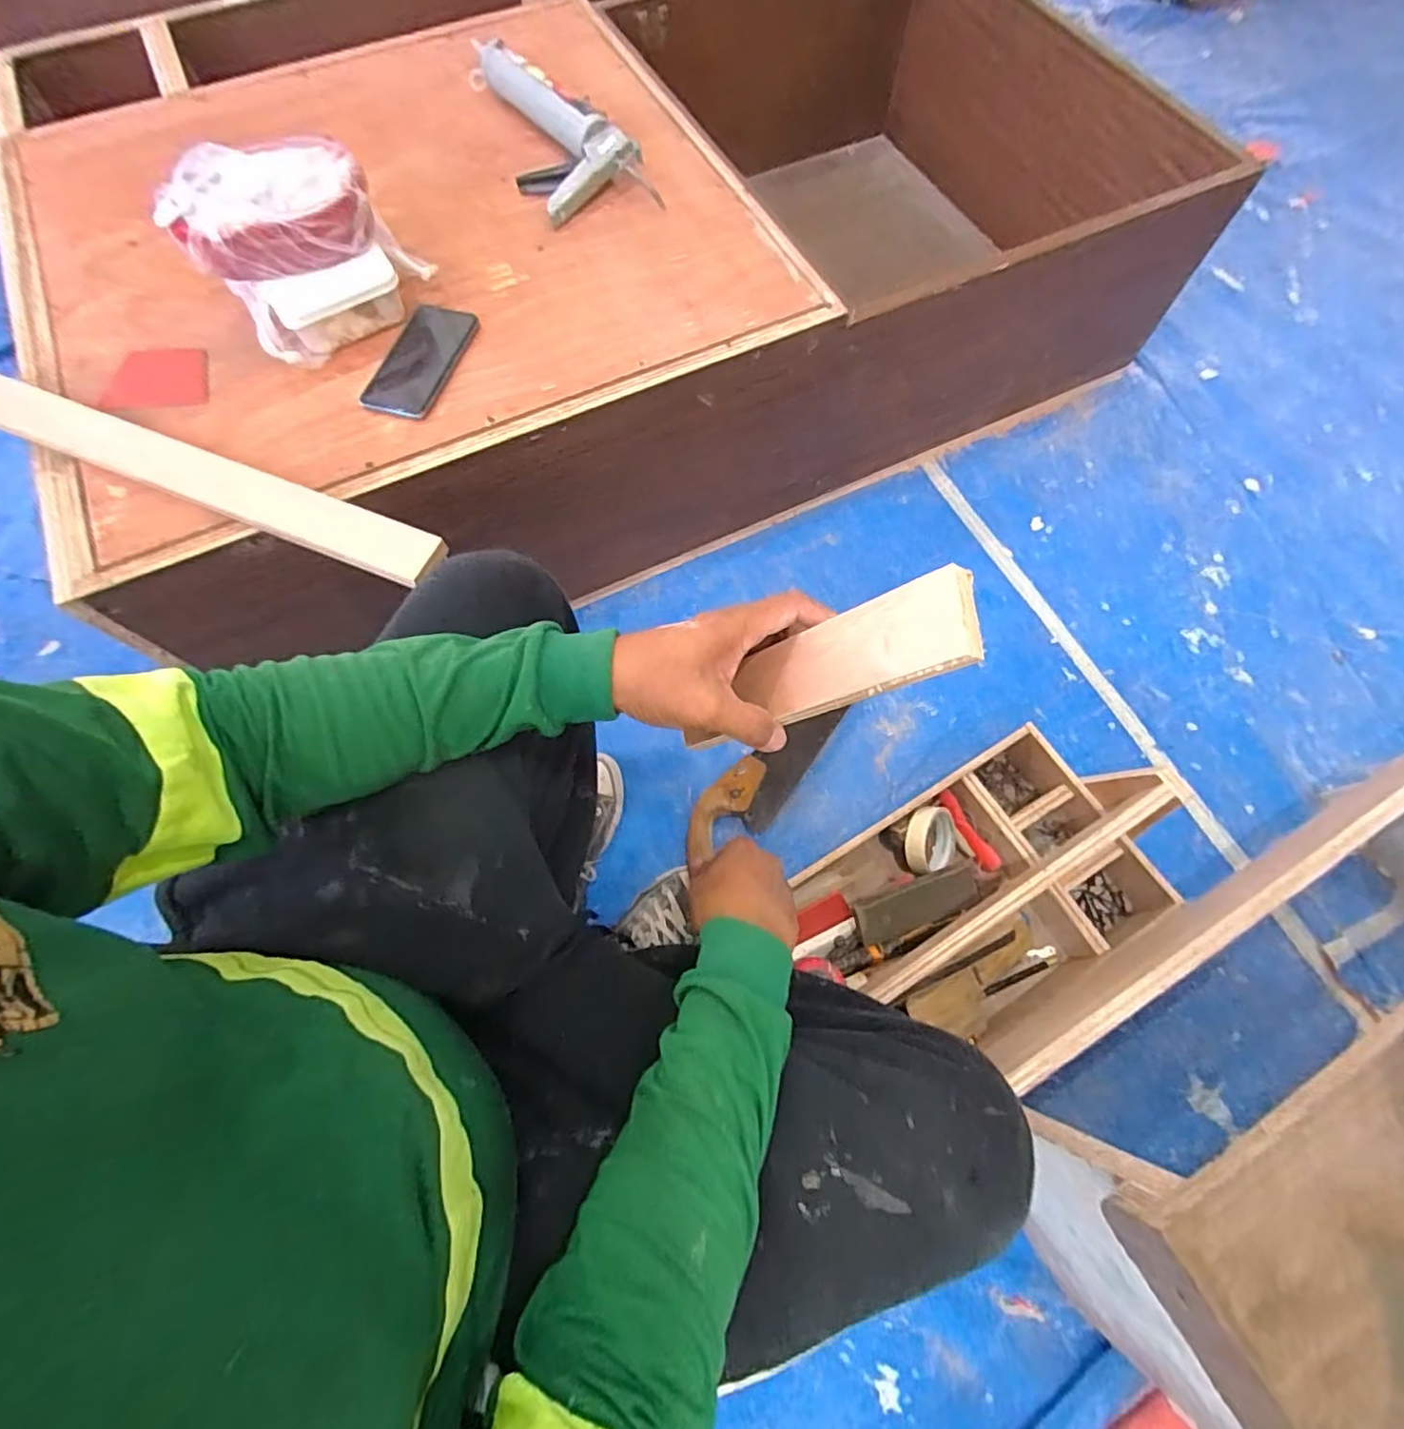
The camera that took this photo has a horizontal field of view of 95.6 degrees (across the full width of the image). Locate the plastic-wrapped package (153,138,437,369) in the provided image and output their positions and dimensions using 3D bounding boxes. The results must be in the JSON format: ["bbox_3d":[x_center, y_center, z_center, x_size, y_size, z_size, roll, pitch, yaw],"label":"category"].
[{"bbox_3d":[-0.426,-0.498,0.686,0.204,0.139,0.138,-35,73,-13],"label":"plastic-wrapped package"}]

